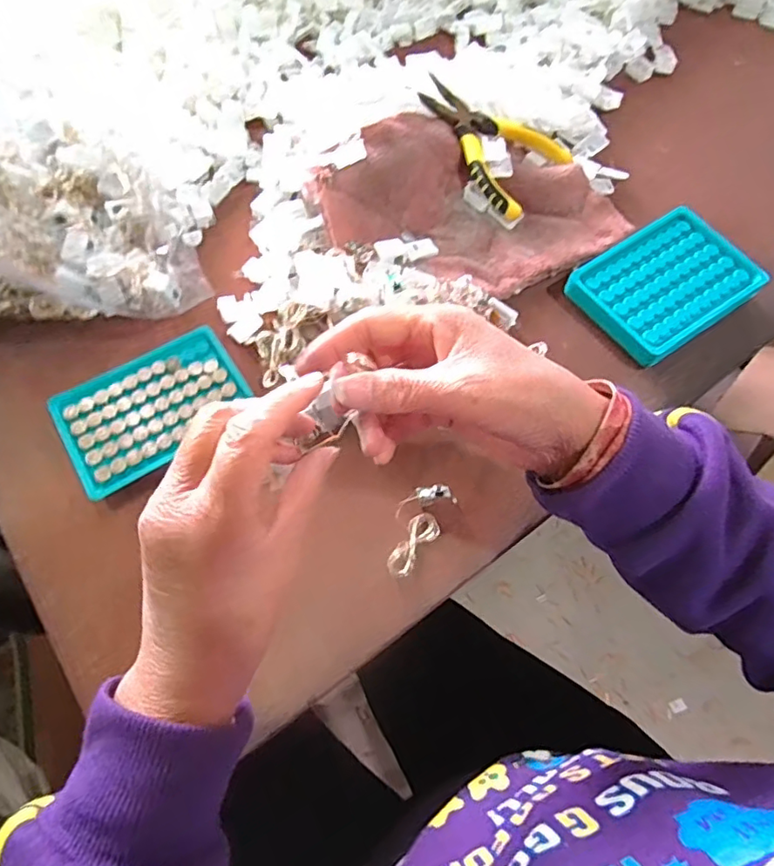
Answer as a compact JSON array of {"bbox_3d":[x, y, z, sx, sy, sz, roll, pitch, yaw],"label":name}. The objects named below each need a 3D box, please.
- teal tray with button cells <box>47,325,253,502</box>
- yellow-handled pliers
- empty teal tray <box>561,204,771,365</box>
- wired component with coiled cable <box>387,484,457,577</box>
[{"bbox_3d":[-0.174,-0.021,0.420,0.131,0.007,0.096,-33,69,-15],"label":"teal tray with button cells"},{"bbox_3d":[0.086,-0.263,0.504,0.141,0.014,0.089,41,71,4],"label":"yellow-handled pliers"},{"bbox_3d":[0.224,-0.122,0.457,0.129,0.026,0.100,-33,69,-15],"label":"empty teal tray"},{"bbox_3d":[0.019,0.062,0.375,0.031,0.014,0.067,27,67,12],"label":"wired component with coiled cable"}]

